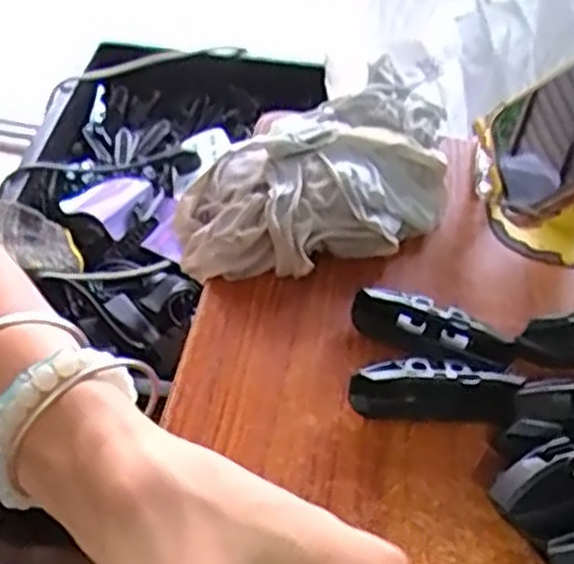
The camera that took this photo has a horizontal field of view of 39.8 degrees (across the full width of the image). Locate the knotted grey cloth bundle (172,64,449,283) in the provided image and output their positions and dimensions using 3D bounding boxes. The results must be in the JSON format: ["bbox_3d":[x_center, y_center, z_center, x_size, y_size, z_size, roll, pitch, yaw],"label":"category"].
[{"bbox_3d":[0.024,-0.052,0.406,0.163,0.037,0.090,-27,53,-29],"label":"knotted grey cloth bundle"}]

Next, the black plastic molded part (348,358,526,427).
[{"bbox_3d":[0.060,0.044,0.324,0.066,0.025,0.017,2,44,-4],"label":"black plastic molded part"}]

